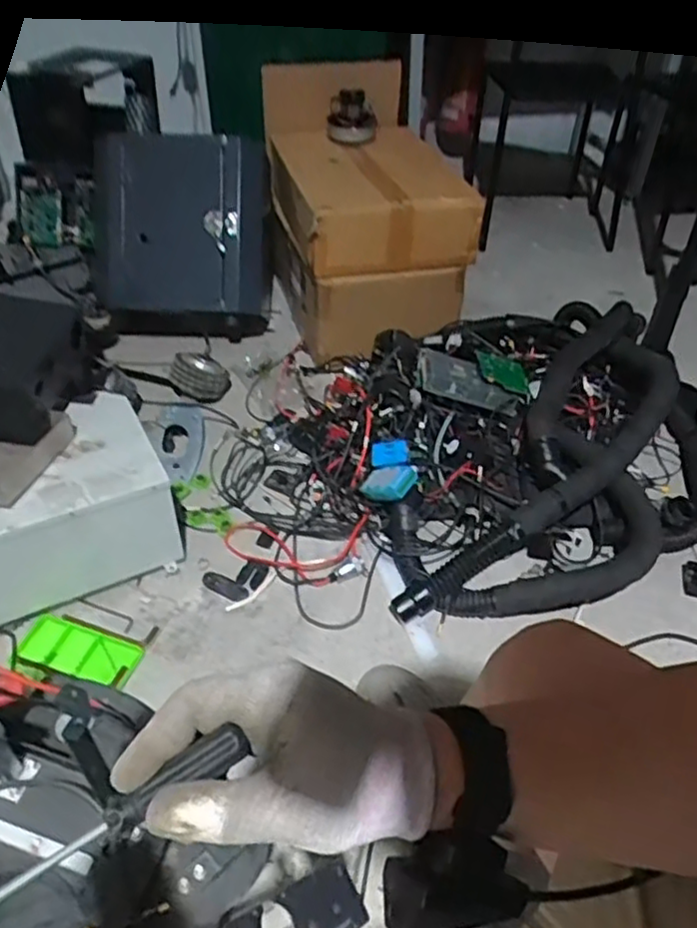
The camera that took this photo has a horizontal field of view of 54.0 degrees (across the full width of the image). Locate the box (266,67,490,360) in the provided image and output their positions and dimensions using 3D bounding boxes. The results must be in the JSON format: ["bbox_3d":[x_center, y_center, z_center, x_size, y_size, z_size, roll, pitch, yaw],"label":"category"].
[{"bbox_3d":[0.033,-0.596,1.633,0.386,0.486,0.517,-8,42,-10],"label":"box"}]

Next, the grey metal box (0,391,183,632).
[{"bbox_3d":[-0.527,0.095,1.127,0.430,0.207,0.247,-22,47,-25],"label":"grey metal box"}]

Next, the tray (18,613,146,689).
[{"bbox_3d":[-0.419,0.290,1.066,0.183,0.009,0.082,13,43,13],"label":"tray"}]

